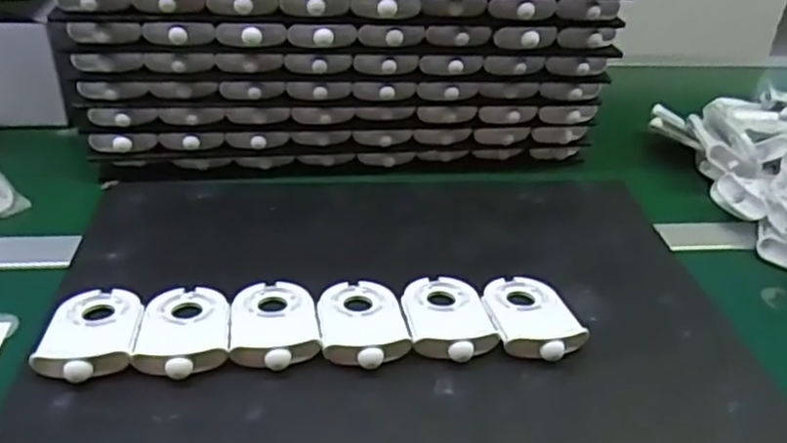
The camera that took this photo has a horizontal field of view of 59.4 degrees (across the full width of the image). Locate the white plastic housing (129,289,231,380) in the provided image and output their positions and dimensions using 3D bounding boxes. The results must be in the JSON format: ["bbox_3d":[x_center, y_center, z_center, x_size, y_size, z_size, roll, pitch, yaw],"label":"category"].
[{"bbox_3d":[-0.137,0.072,0.457,0.057,0.015,0.087,-1,32,-9],"label":"white plastic housing"}]

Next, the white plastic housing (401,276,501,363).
[{"bbox_3d":[0.038,0.066,0.488,0.059,0.014,0.088,-2,32,-10],"label":"white plastic housing"}]

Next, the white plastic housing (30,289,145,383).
[{"bbox_3d":[-0.195,0.073,0.453,0.057,0.015,0.086,0,32,-7],"label":"white plastic housing"}]

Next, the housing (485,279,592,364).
[{"bbox_3d":[0.094,0.066,0.488,0.057,0.014,0.085,-6,33,-17],"label":"housing"}]

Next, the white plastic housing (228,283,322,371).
[{"bbox_3d":[-0.081,0.070,0.470,0.057,0.015,0.085,-2,32,-10],"label":"white plastic housing"}]

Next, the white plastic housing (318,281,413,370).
[{"bbox_3d":[-0.021,0.069,0.475,0.058,0.015,0.085,-2,32,-10],"label":"white plastic housing"}]

